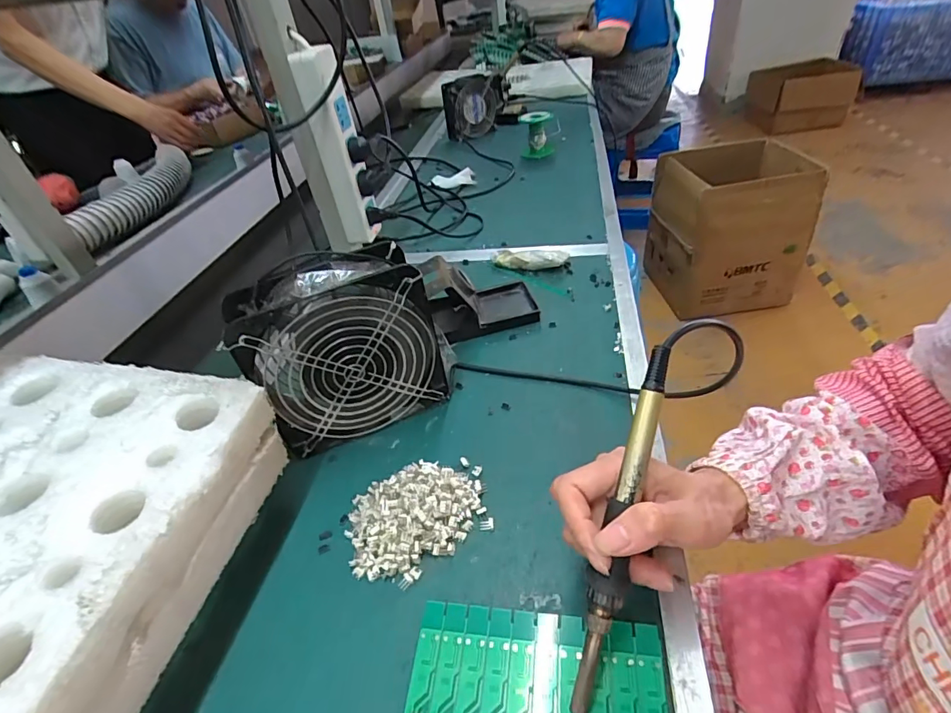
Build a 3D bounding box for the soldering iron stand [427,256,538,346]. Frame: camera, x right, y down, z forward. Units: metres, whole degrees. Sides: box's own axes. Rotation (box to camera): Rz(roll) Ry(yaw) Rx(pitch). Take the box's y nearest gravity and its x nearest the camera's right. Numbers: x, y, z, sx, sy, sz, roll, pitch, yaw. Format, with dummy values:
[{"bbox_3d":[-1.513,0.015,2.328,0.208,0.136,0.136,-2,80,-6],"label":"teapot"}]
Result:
[{"bbox_3d":[0.003,-0.071,0.517,0.124,0.067,0.073,-15,40,-7],"label":"soldering iron stand"}]

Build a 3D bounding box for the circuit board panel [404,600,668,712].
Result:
[{"bbox_3d":[0.032,0.180,0.261,0.137,0.011,0.067,0,41,12],"label":"circuit board panel"}]

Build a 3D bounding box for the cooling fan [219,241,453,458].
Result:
[{"bbox_3d":[-0.108,-0.008,0.399,0.153,0.153,0.061,-22,41,-14],"label":"cooling fan"}]

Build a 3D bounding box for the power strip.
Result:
[{"bbox_3d":[-0.167,-0.254,0.583,0.054,0.218,0.042,-21,41,-13],"label":"power strip"}]

